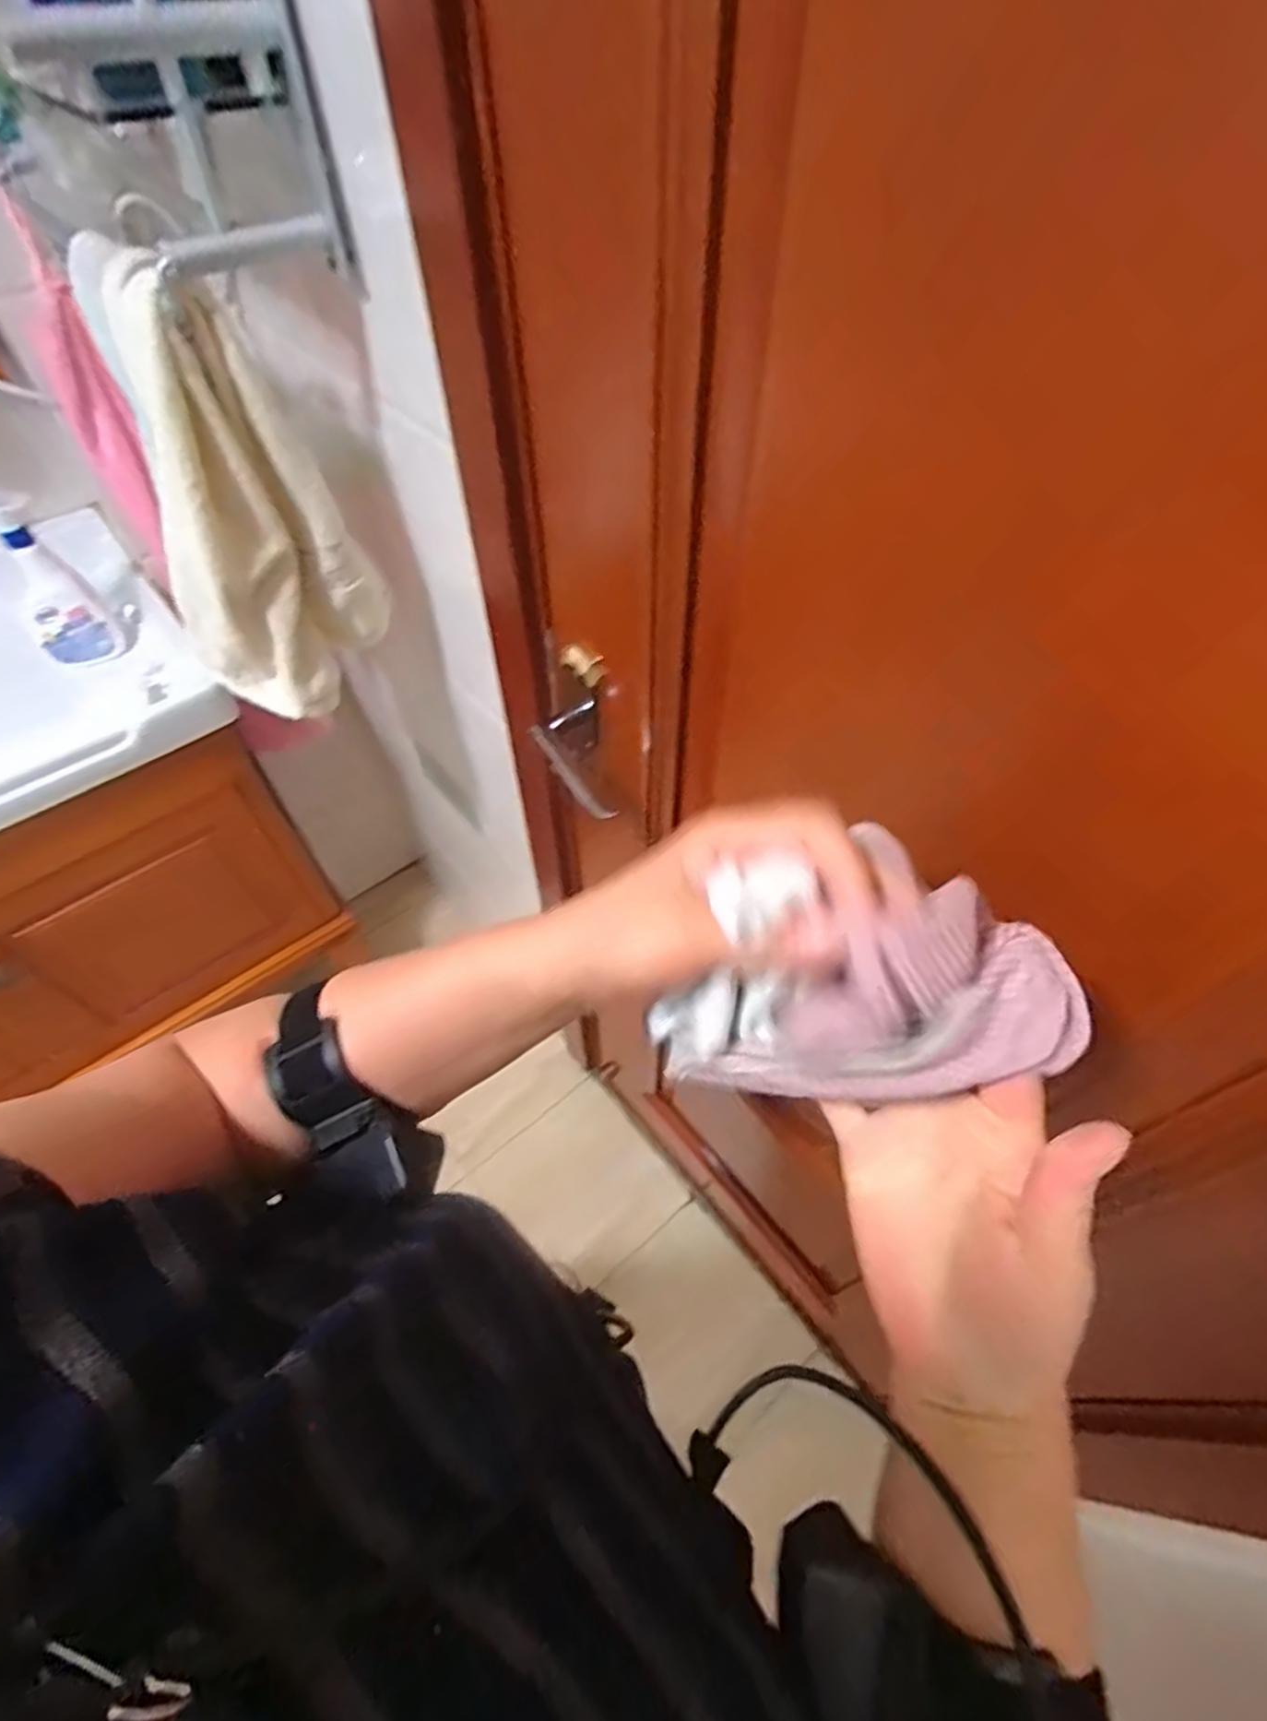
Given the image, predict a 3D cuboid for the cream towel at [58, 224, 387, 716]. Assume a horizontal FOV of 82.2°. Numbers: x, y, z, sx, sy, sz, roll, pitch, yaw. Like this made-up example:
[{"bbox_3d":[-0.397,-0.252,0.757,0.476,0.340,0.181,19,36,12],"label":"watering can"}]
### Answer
[{"bbox_3d":[-0.333,-0.296,0.622,0.131,0.322,0.127,19,56,12],"label":"cream towel"}]

